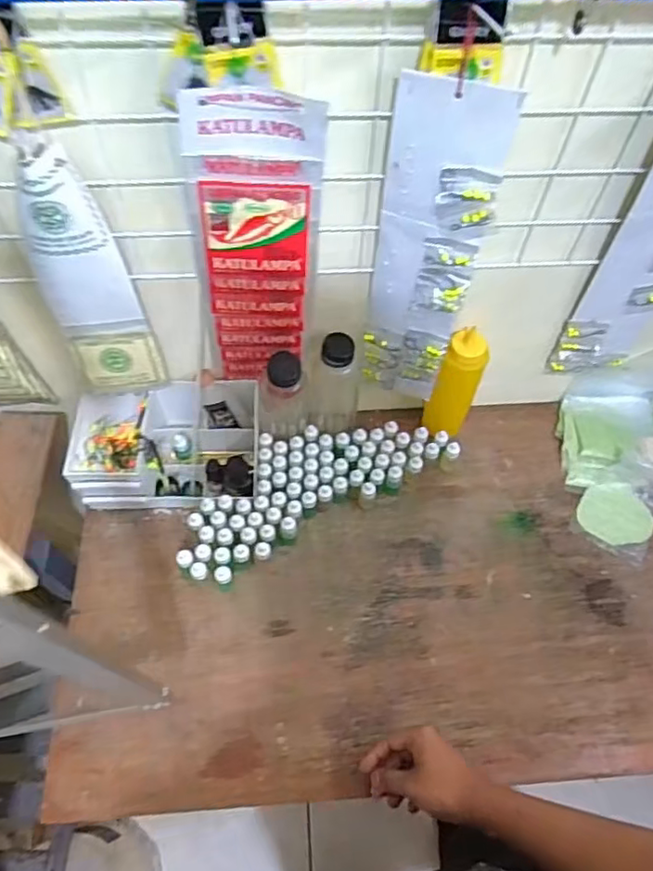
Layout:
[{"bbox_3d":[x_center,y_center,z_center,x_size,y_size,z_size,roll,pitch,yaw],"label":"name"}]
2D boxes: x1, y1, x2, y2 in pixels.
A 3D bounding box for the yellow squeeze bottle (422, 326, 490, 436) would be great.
[{"bbox_3d":[0.171,-0.061,0.798,0.047,0.190,0.052,-40,68,-22],"label":"yellow squeeze bottle"}]

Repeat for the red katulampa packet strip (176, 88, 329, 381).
[{"bbox_3d":[-0.068,-0.168,0.608,0.123,0.354,0.024,-5,59,-5],"label":"red katulampa packet strip"}]

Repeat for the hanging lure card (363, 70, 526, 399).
[{"bbox_3d":[0.099,-0.164,0.616,0.098,0.387,0.023,12,59,5],"label":"hanging lure card"}]

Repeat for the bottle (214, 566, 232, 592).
[{"bbox_3d":[-0.126,0.181,0.745,0.020,0.050,0.021,1,59,-1],"label":"bottle"}]

